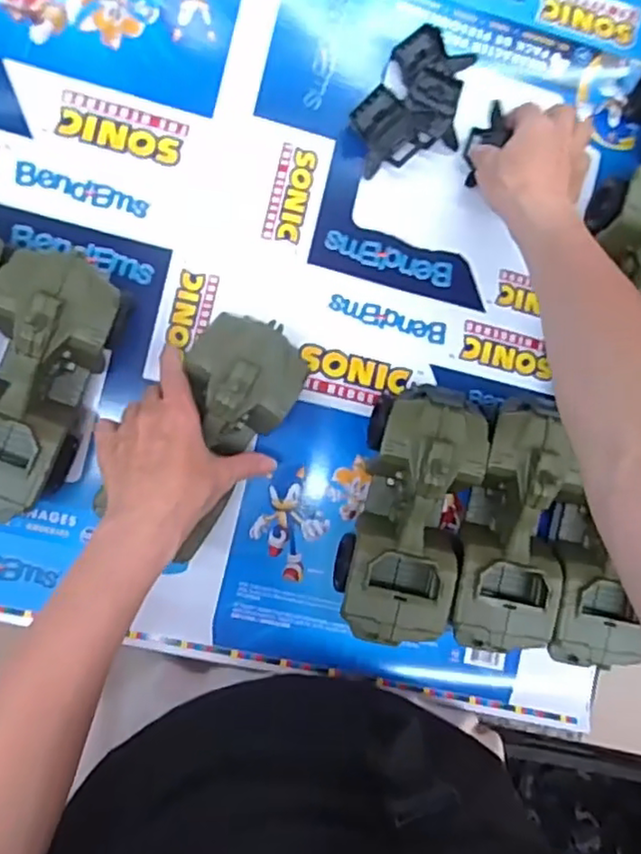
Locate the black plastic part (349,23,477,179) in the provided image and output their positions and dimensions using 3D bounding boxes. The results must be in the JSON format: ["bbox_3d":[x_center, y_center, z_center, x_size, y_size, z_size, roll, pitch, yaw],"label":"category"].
[{"bbox_3d":[0.075,-0.262,0.513,0.107,0.027,0.088,-19,94,-6],"label":"black plastic part"}]

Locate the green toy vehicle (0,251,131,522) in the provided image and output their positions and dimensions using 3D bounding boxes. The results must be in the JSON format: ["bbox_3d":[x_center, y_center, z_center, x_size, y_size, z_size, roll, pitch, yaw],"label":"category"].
[{"bbox_3d":[-0.206,-0.029,0.457,0.083,0.078,0.191,23,88,-7],"label":"green toy vehicle"}]

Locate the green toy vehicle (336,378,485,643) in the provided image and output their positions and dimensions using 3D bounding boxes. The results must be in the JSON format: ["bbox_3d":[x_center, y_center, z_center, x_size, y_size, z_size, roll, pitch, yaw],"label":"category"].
[{"bbox_3d":[0.067,0.064,0.492,0.081,0.079,0.185,13,90,-7],"label":"green toy vehicle"}]

